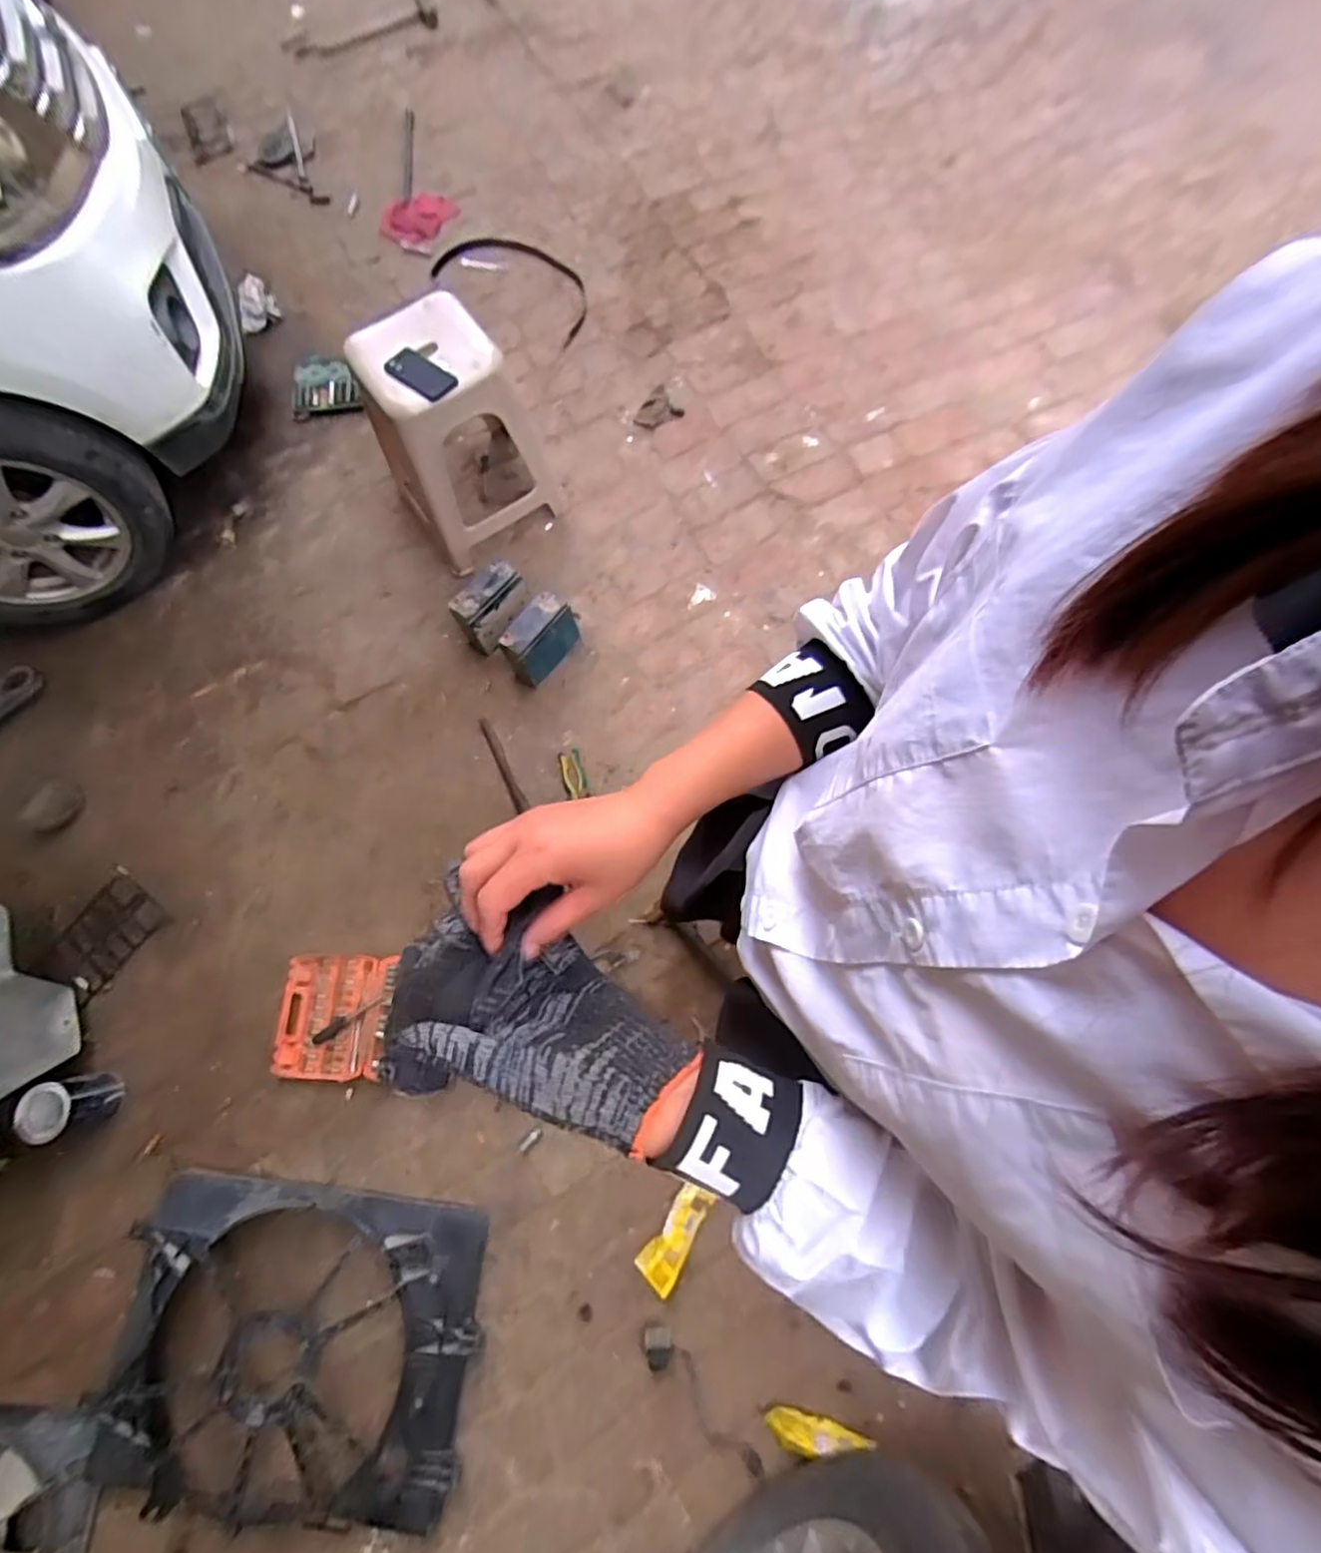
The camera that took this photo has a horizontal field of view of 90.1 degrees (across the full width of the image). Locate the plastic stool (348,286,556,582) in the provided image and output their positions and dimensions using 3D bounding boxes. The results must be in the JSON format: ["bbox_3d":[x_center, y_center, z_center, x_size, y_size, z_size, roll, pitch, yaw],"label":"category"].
[{"bbox_3d":[-0.461,-0.781,1.534,0.357,0.457,0.304,-28,74,-7],"label":"plastic stool"}]

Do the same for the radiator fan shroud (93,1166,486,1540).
[{"bbox_3d":[-0.662,1.022,1.179,0.626,0.117,0.492,4,73,2],"label":"radiator fan shroud"}]

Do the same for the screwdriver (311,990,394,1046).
[{"bbox_3d":[-0.649,0.506,1.374,0.164,0.020,0.026,-33,75,-9],"label":"screwdriver"}]

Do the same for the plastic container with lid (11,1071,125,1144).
[{"bbox_3d":[-1.171,0.650,1.301,0.123,0.132,0.097,-28,74,-8],"label":"plastic container with lid"}]

